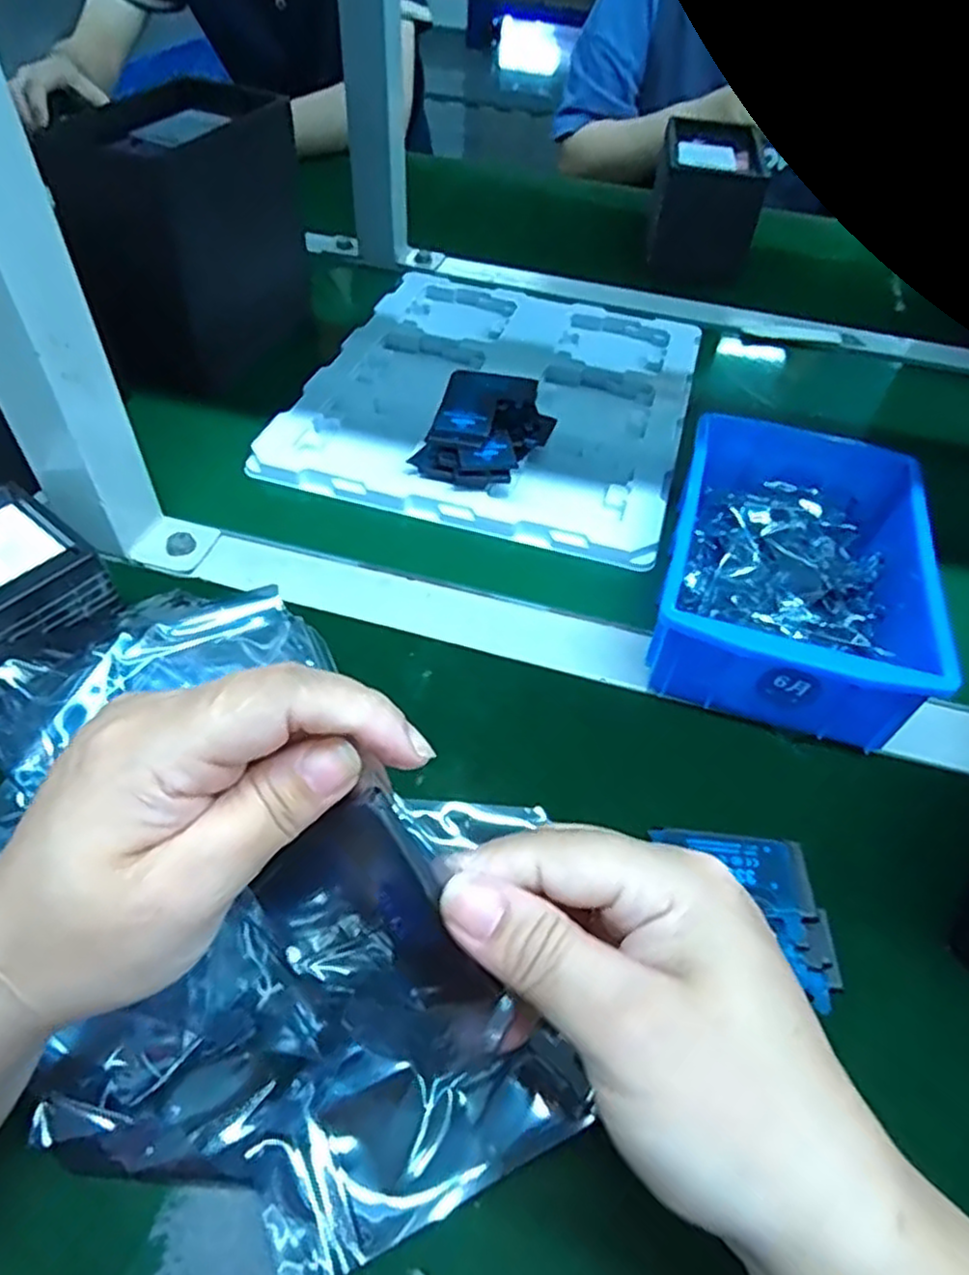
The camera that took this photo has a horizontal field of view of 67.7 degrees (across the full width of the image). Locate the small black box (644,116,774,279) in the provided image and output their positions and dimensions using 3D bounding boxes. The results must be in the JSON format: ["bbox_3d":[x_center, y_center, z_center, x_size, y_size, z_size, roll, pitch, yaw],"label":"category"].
[{"bbox_3d":[0.224,-0.459,0.756,0.102,0.082,0.168,8,49,3],"label":"small black box"}]

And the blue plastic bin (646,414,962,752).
[{"bbox_3d":[0.172,-0.042,0.409,0.129,0.062,0.202,16,50,9],"label":"blue plastic bin"}]

